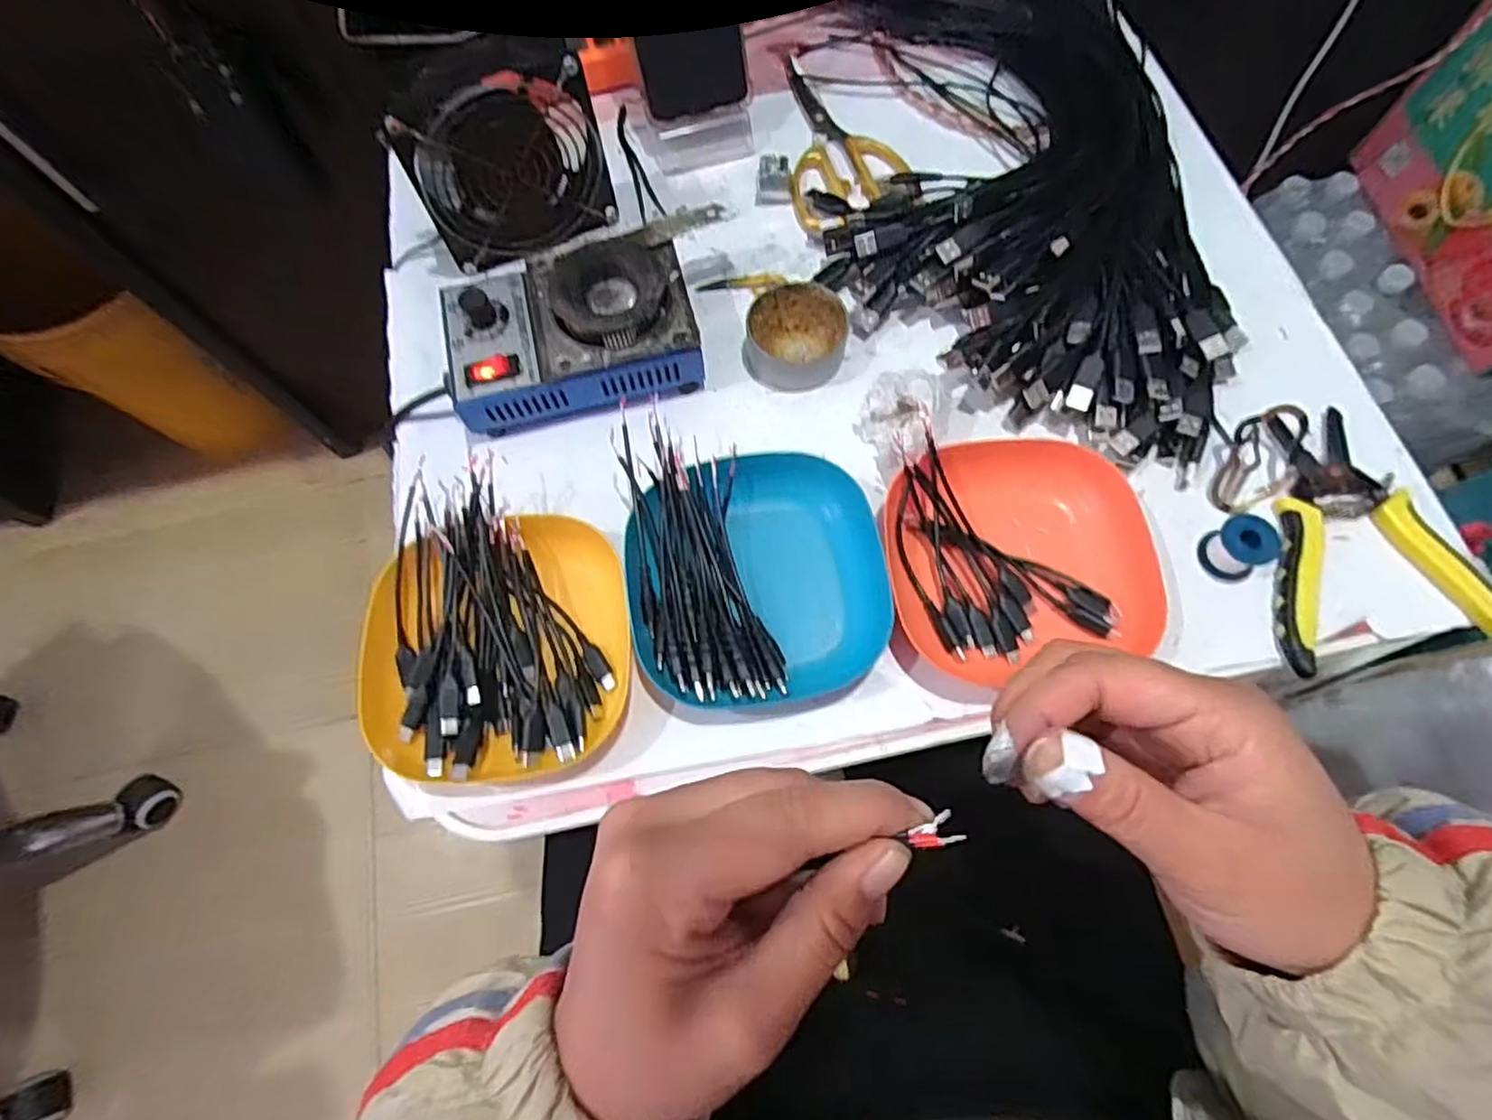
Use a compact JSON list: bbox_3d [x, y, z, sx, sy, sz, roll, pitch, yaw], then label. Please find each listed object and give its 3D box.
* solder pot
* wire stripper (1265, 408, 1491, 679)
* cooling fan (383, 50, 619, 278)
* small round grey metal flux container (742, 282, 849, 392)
[{"bbox_3d":[-0.107,-0.141,0.434,0.150,0.066,0.098,-9,70,-1],"label":"solder pot"},{"bbox_3d":[0.340,-0.015,0.393,0.116,0.021,0.152,-6,70,0],"label":"wire stripper"},{"bbox_3d":[-0.151,-0.253,0.447,0.116,0.112,0.033,-26,59,-8],"label":"cooling fan"},{"bbox_3d":[0.032,-0.144,0.450,0.062,0.026,0.062,-1,71,2],"label":"small round grey metal flux container"}]

